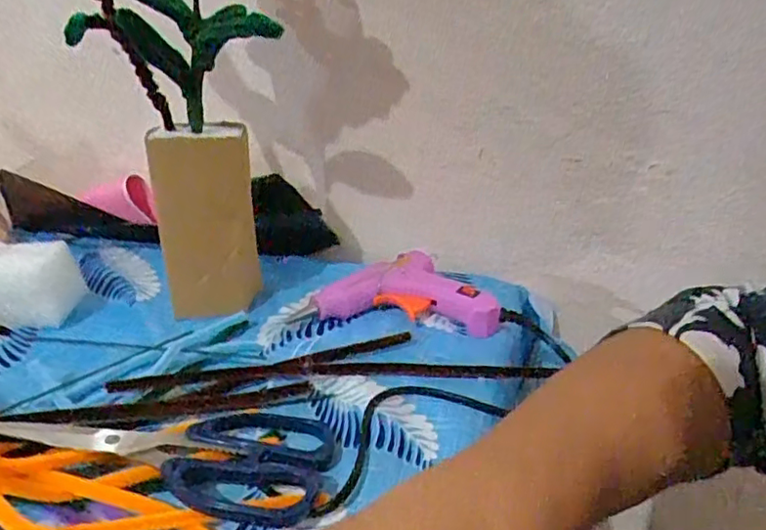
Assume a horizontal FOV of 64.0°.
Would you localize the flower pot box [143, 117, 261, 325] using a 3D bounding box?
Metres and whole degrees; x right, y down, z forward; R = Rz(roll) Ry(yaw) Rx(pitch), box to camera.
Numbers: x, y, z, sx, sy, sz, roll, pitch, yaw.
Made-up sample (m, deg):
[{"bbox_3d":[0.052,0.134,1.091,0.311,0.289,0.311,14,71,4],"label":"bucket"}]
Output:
[{"bbox_3d":[-0.130,-0.034,0.452,0.066,0.129,0.039,-7,28,-16],"label":"flower pot box"}]

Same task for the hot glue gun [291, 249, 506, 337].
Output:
[{"bbox_3d":[0.011,0.018,0.449,0.139,0.024,0.071,2,27,1],"label":"hot glue gun"}]

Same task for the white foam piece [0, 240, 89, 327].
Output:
[{"bbox_3d":[-0.283,0.012,0.456,0.115,0.048,0.042,4,25,4],"label":"white foam piece"}]

